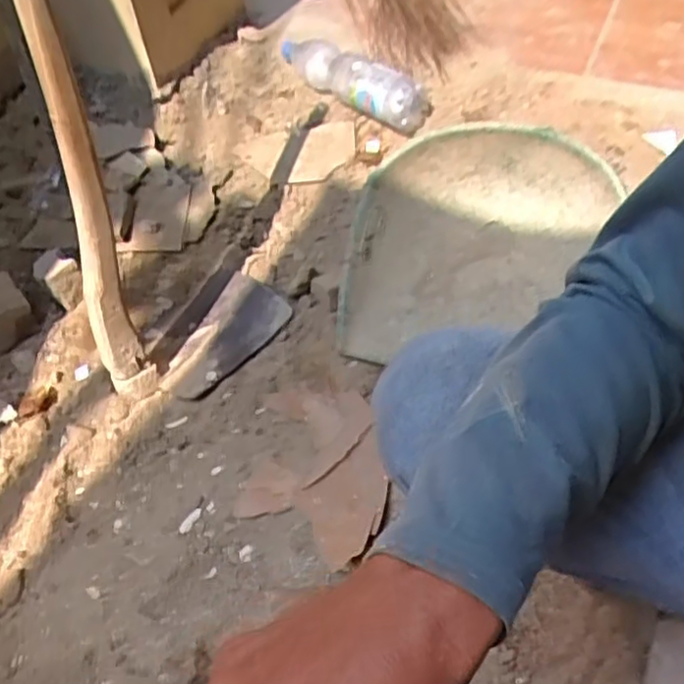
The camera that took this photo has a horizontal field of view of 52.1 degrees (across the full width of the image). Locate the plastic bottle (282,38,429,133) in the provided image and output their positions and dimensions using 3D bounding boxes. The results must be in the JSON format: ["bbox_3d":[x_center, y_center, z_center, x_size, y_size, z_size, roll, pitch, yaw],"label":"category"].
[{"bbox_3d":[0.017,-0.491,1.265,0.342,0.099,0.102,36,61,28],"label":"plastic bottle"}]

